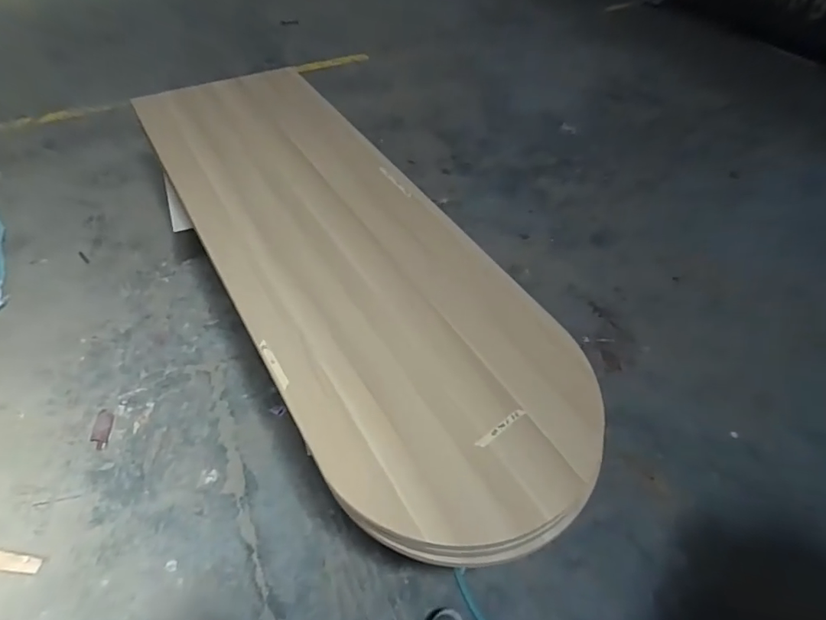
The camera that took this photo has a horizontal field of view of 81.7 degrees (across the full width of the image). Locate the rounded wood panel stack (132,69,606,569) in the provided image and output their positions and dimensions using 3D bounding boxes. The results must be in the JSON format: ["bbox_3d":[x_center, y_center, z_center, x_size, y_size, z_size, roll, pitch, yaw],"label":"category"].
[{"bbox_3d":[-0.321,-0.295,1.745,0.818,0.165,2.454,-26,53,-20],"label":"rounded wood panel stack"}]

